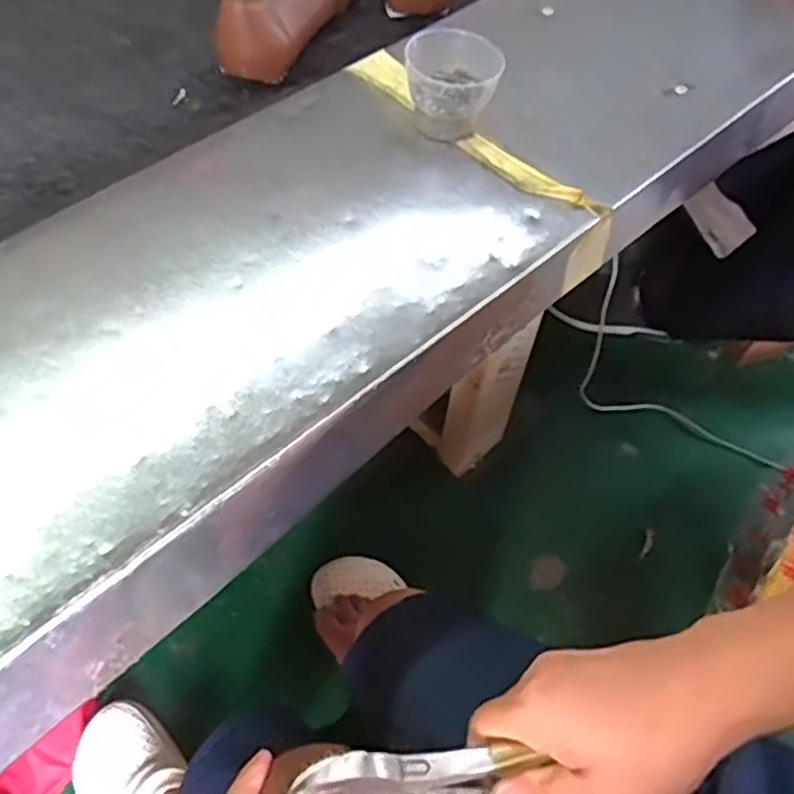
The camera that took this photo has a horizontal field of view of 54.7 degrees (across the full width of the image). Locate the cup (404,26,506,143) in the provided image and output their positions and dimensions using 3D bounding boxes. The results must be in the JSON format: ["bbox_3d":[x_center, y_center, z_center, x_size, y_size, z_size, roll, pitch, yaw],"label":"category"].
[{"bbox_3d":[0.037,-0.211,0.522,0.063,0.048,0.061,2,58,-3],"label":"cup"}]

